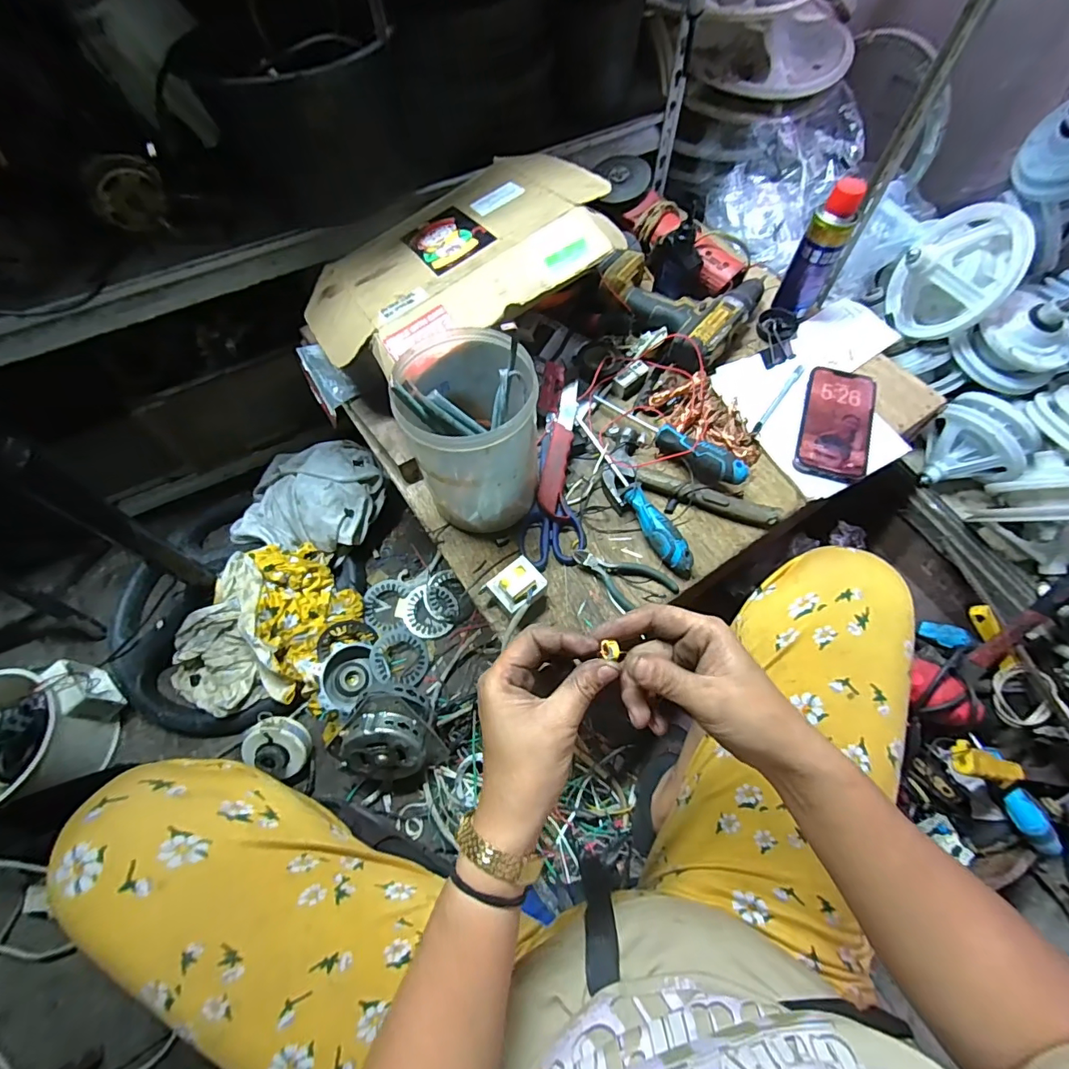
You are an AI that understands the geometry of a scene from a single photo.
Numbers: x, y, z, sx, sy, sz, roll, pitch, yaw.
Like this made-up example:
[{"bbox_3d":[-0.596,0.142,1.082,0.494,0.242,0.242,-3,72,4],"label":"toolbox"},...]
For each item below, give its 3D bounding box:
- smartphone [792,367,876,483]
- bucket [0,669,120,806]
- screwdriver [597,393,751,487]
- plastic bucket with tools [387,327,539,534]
[{"bbox_3d":[0.371,-0.140,0.608,0.077,0.007,0.163,17,67,14],"label":"smartphone"},{"bbox_3d":[-0.760,0.313,0.738,0.180,0.133,0.182,0,64,0],"label":"bucket"},{"bbox_3d":[0.162,-0.118,0.602,0.030,0.038,0.210,-38,55,-17],"label":"screwdriver"},{"bbox_3d":[-0.062,-0.102,0.523,0.130,0.177,0.136,0,64,0],"label":"plastic bucket with tools"}]

